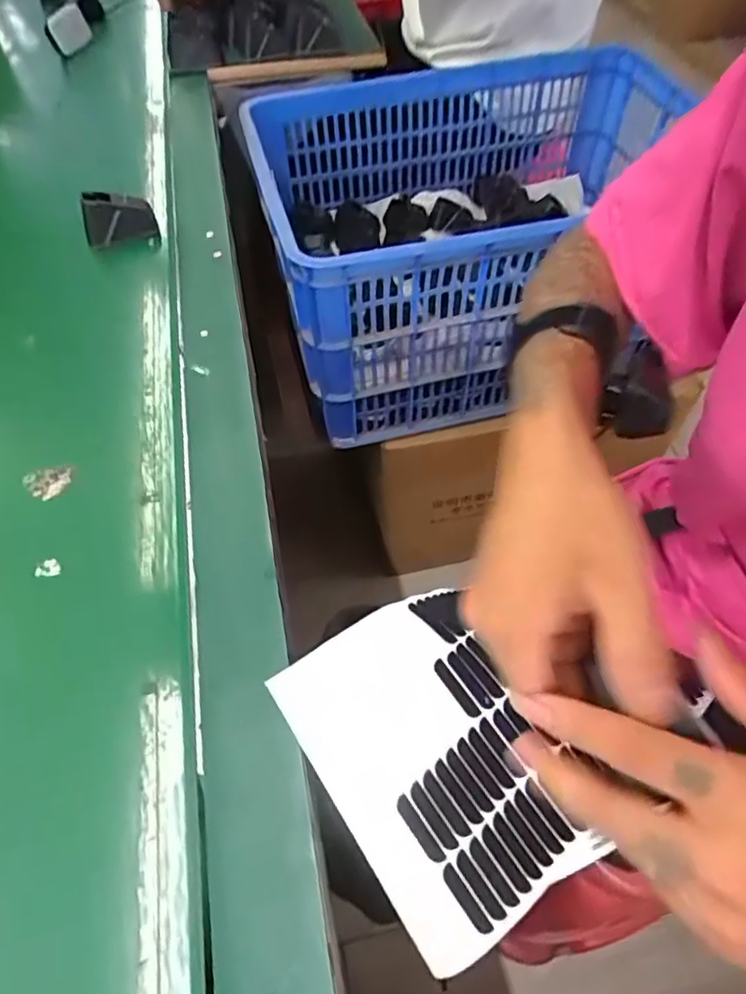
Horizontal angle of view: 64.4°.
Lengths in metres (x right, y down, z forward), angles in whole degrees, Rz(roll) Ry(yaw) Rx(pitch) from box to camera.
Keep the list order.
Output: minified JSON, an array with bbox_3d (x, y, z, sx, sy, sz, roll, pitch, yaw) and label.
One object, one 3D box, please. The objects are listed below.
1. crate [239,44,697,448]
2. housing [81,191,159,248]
[{"bbox_3d":[0.144,-0.353,0.845,0.555,0.307,0.391,-12,55,-5],"label":"crate"},{"bbox_3d":[-0.249,-0.274,0.579,0.065,0.044,0.028,-17,55,-8],"label":"housing"}]

